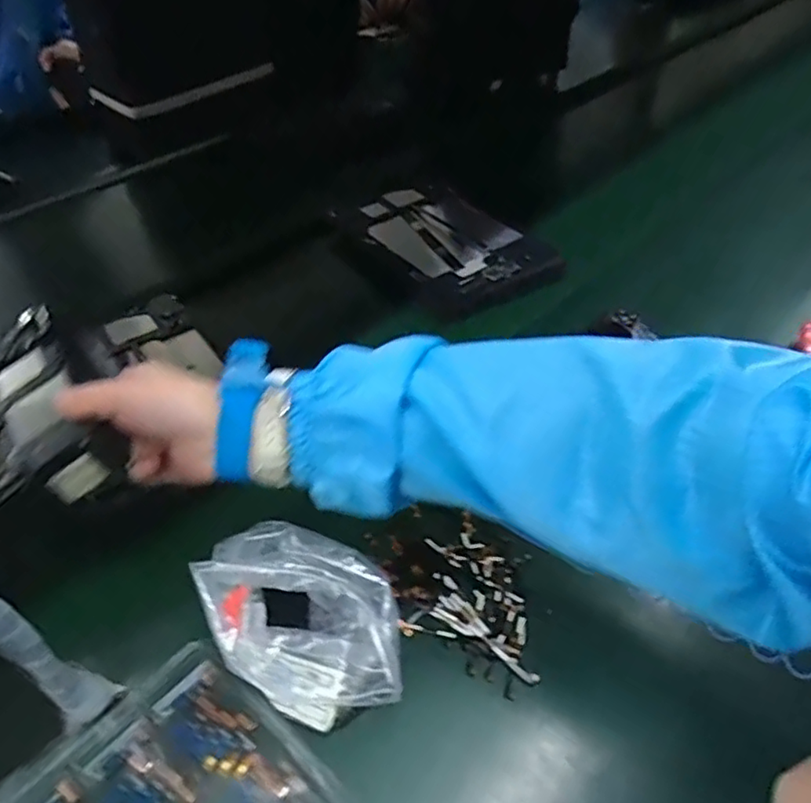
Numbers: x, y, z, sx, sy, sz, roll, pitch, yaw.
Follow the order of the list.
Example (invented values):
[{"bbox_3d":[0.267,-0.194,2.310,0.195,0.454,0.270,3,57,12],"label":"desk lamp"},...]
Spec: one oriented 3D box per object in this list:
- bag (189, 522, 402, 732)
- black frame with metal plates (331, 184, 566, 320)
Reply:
[{"bbox_3d":[-0.058,0.129,0.356,0.132,0.068,0.080,19,48,21],"label":"bag"},{"bbox_3d":[0.036,-0.187,0.703,0.159,0.025,0.264,-26,48,-21],"label":"black frame with metal plates"}]

